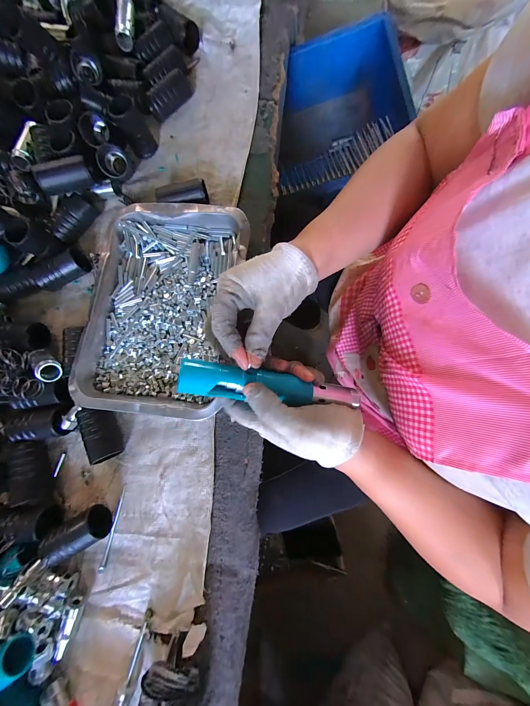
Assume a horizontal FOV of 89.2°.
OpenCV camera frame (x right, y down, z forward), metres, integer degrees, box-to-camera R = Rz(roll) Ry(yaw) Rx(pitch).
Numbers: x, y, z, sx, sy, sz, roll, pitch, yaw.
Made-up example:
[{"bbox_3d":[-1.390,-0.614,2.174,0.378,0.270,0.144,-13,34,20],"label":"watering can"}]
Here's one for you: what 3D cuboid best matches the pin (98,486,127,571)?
[{"bbox_3d":[-0.170,0.197,0.301,0.006,0.004,0.090,12,81,8],"label":"pin"}]

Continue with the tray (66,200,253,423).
[{"bbox_3d":[-0.124,-0.058,0.319,0.177,0.034,0.249,8,80,1],"label":"tray"}]

